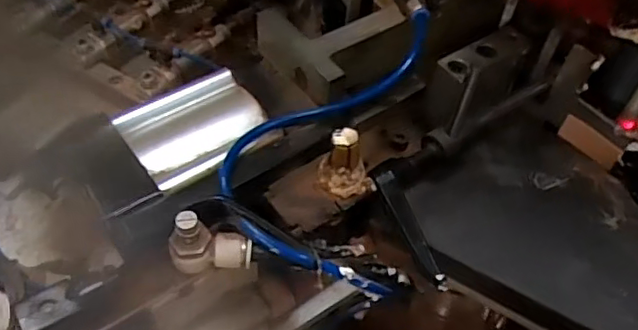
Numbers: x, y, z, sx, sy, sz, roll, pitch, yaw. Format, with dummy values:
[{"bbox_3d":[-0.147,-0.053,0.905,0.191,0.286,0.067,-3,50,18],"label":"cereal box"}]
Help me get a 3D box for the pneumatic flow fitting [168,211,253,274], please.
[{"bbox_3d":[-0.056,0.039,0.305,0.041,0.034,0.017,-4,52,-8],"label":"pneumatic flow fitting"}]

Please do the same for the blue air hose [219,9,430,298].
[{"bbox_3d":[0.003,-0.015,0.355,0.107,0.080,0.163,9,52,2],"label":"blue air hose"}]

